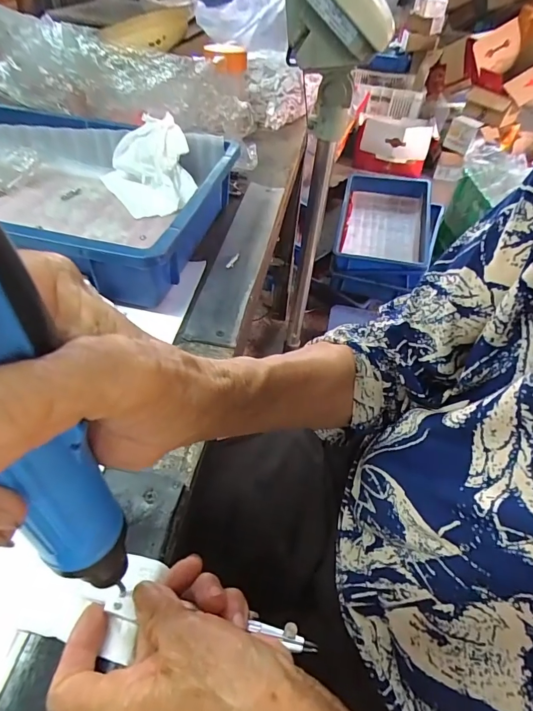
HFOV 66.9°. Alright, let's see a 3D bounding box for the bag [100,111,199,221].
[{"bbox_3d":[-0.156,-0.255,0.539,0.103,0.076,0.133,-21,54,-23],"label":"bag"}]

